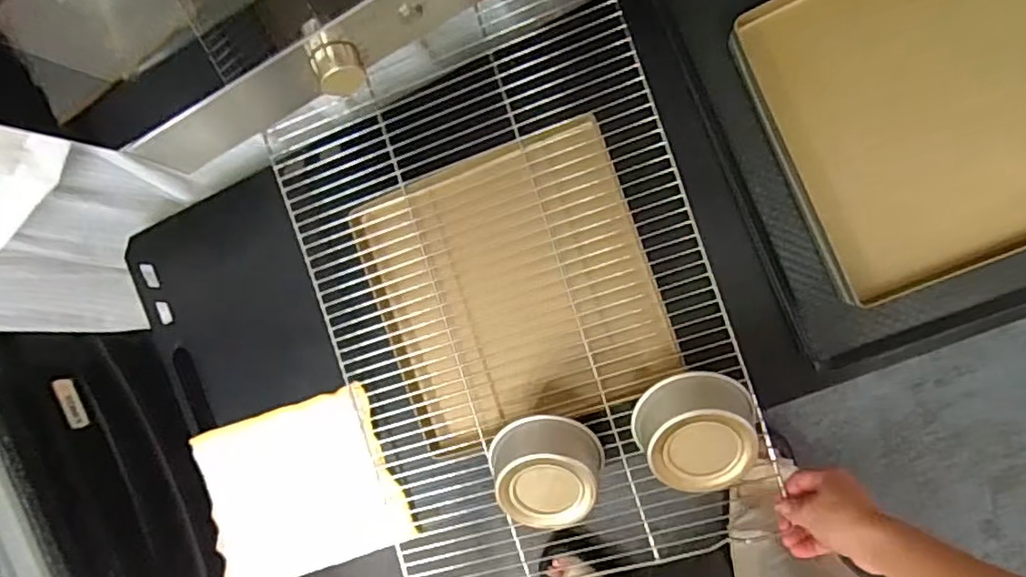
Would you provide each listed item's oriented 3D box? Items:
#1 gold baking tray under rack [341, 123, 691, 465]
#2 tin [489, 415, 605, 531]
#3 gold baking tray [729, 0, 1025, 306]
[{"bbox_3d":[-0.001,0.004,0.656,0.275,0.034,0.277,-20,92,9],"label":"gold baking tray under rack"},{"bbox_3d":[0.028,0.171,0.591,0.101,0.045,0.092,20,96,10],"label":"tin"},{"bbox_3d":[0.380,-0.163,0.541,0.286,0.047,0.280,-24,94,15],"label":"gold baking tray"}]

